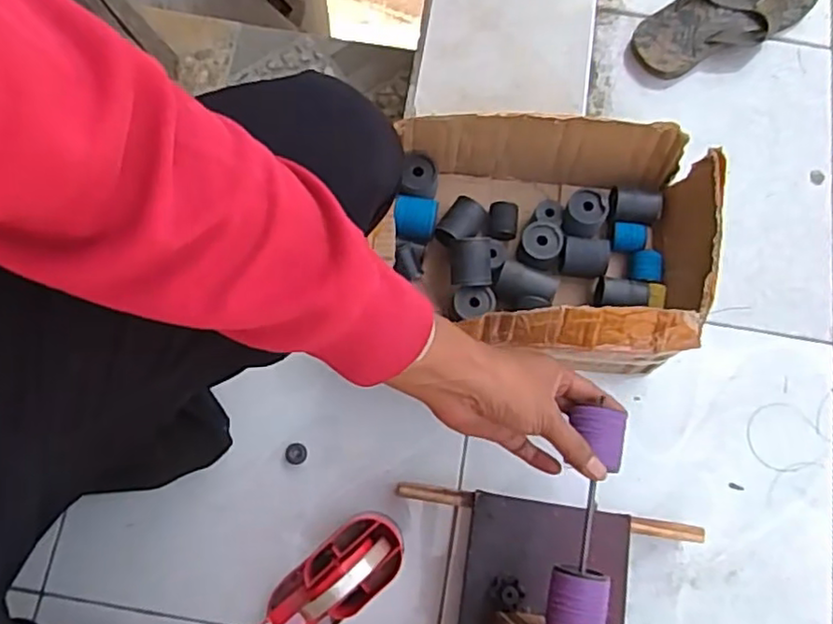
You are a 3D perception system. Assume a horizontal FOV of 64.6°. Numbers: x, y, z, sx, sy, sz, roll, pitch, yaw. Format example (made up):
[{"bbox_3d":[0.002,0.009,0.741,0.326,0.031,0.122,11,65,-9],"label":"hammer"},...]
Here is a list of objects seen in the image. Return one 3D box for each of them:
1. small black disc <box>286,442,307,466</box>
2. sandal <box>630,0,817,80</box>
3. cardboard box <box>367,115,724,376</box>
[{"bbox_3d":[-0.128,0.151,0.701,0.022,0.004,0.023,1,75,-2],"label":"small black disc"},{"bbox_3d":[0.398,-0.382,0.852,0.263,0.028,0.102,-31,78,-10],"label":"sandal"},{"bbox_3d":[0.145,-0.075,0.701,0.322,0.136,0.251,4,75,-1],"label":"cardboard box"}]

